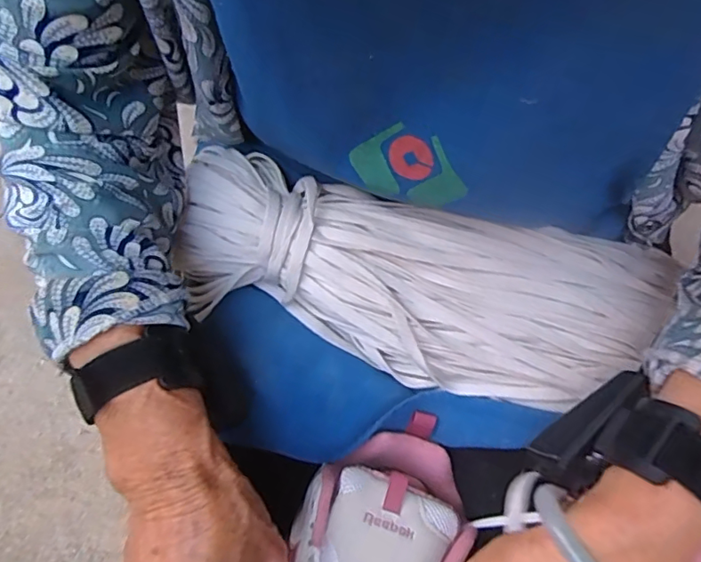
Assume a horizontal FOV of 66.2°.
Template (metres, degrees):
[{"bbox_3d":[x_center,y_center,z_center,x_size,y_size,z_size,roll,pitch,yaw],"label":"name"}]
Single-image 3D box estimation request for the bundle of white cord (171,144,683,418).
[{"bbox_3d":[0.043,0.002,0.359,0.309,0.079,0.116,10,69,7],"label":"bundle of white cord"}]

